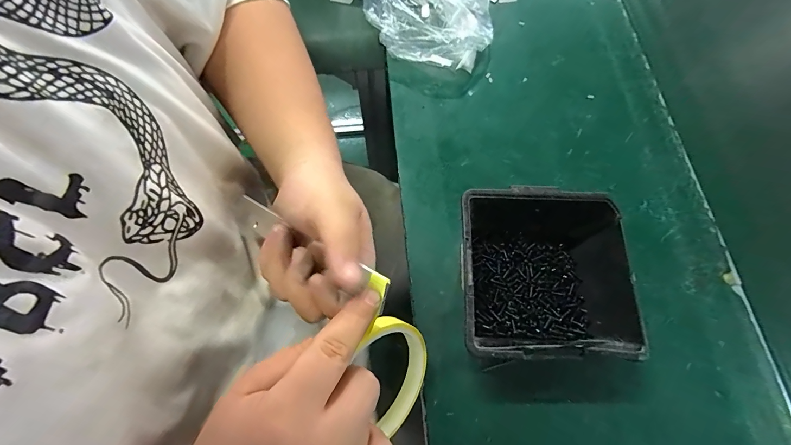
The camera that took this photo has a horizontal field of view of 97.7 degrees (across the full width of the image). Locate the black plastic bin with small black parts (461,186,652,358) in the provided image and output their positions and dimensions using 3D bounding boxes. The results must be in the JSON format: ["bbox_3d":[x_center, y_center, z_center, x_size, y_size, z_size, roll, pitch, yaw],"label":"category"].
[{"bbox_3d":[0.112,0.037,0.266,0.128,0.057,0.123,3,71,1],"label":"black plastic bin with small black parts"}]

